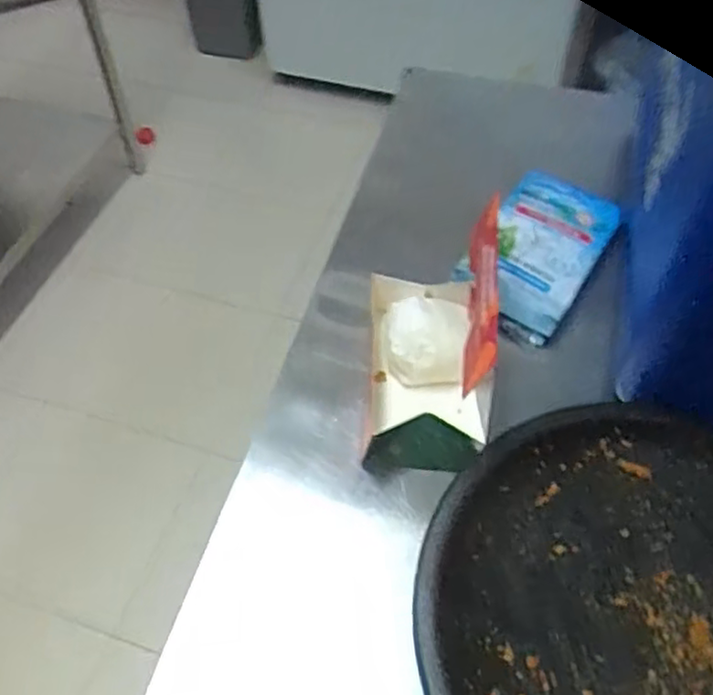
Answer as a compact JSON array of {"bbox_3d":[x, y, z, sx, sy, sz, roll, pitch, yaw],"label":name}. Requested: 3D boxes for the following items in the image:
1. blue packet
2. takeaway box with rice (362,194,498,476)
[{"bbox_3d":[0.191,-0.100,0.739,0.118,0.034,0.209,27,58,20],"label":"blue packet"},{"bbox_3d":[0.062,-0.008,0.598,0.104,0.166,0.181,2,53,2],"label":"takeaway box with rice"}]

